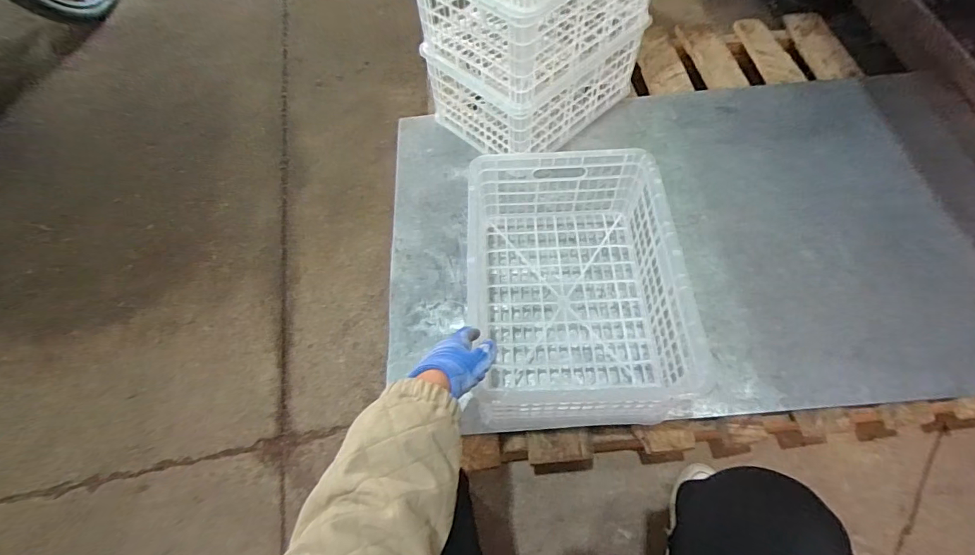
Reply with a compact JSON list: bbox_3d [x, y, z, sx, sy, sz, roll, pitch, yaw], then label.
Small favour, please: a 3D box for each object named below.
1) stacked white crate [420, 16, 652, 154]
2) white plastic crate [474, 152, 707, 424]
[{"bbox_3d":[0.109,-0.452,1.008,0.400,0.172,0.272,-40,67,-17],"label":"stacked white crate"},{"bbox_3d":[0.132,0.010,0.736,0.304,0.172,0.414,-3,61,2],"label":"white plastic crate"}]

